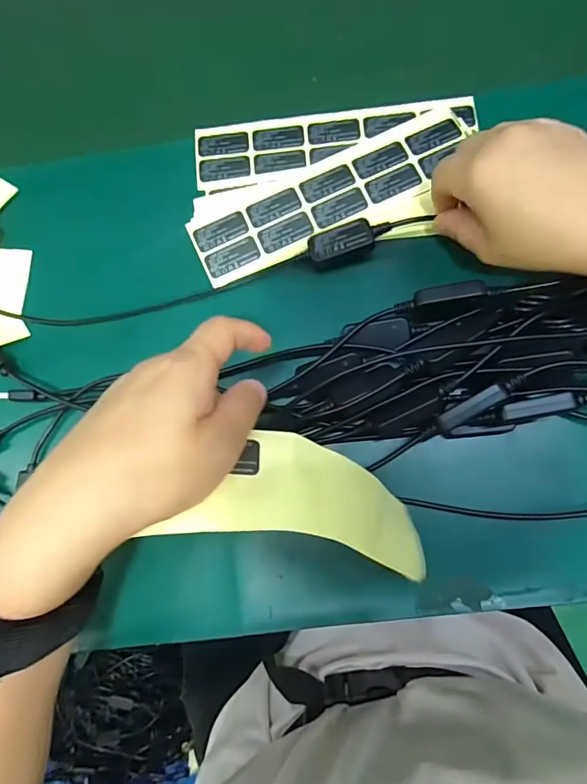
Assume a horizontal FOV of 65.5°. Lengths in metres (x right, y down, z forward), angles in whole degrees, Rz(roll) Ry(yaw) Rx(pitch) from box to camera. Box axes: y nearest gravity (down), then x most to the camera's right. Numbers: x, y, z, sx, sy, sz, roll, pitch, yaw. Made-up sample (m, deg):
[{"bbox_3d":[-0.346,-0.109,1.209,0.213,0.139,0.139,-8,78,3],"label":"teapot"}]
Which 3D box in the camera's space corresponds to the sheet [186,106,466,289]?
[{"bbox_3d":[0.027,-0.136,0.319,0.200,0.005,0.052,-25,82,0],"label":"sheet"}]

